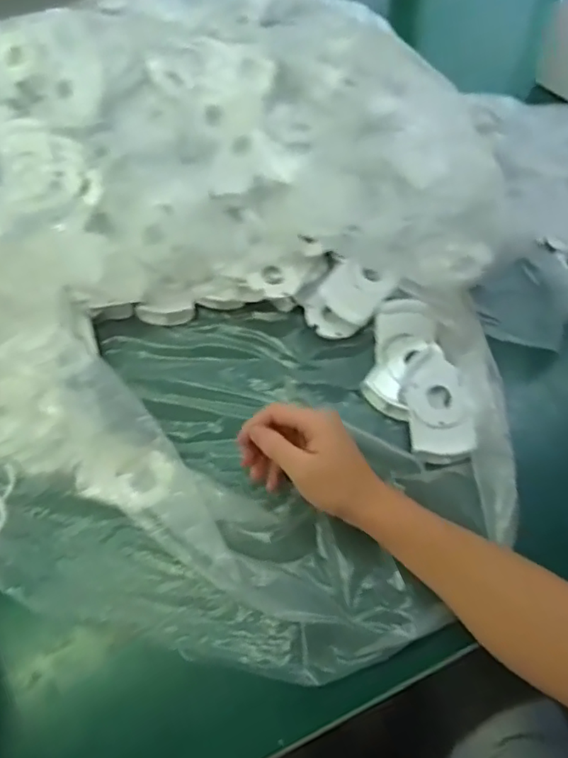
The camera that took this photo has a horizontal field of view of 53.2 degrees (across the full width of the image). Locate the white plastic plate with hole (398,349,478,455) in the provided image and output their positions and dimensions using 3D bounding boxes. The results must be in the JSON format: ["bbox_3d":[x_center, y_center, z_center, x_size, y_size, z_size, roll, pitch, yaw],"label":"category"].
[{"bbox_3d":[0.139,0.023,0.524,0.058,0.020,0.097,-9,67,-2],"label":"white plastic plate with hole"}]

